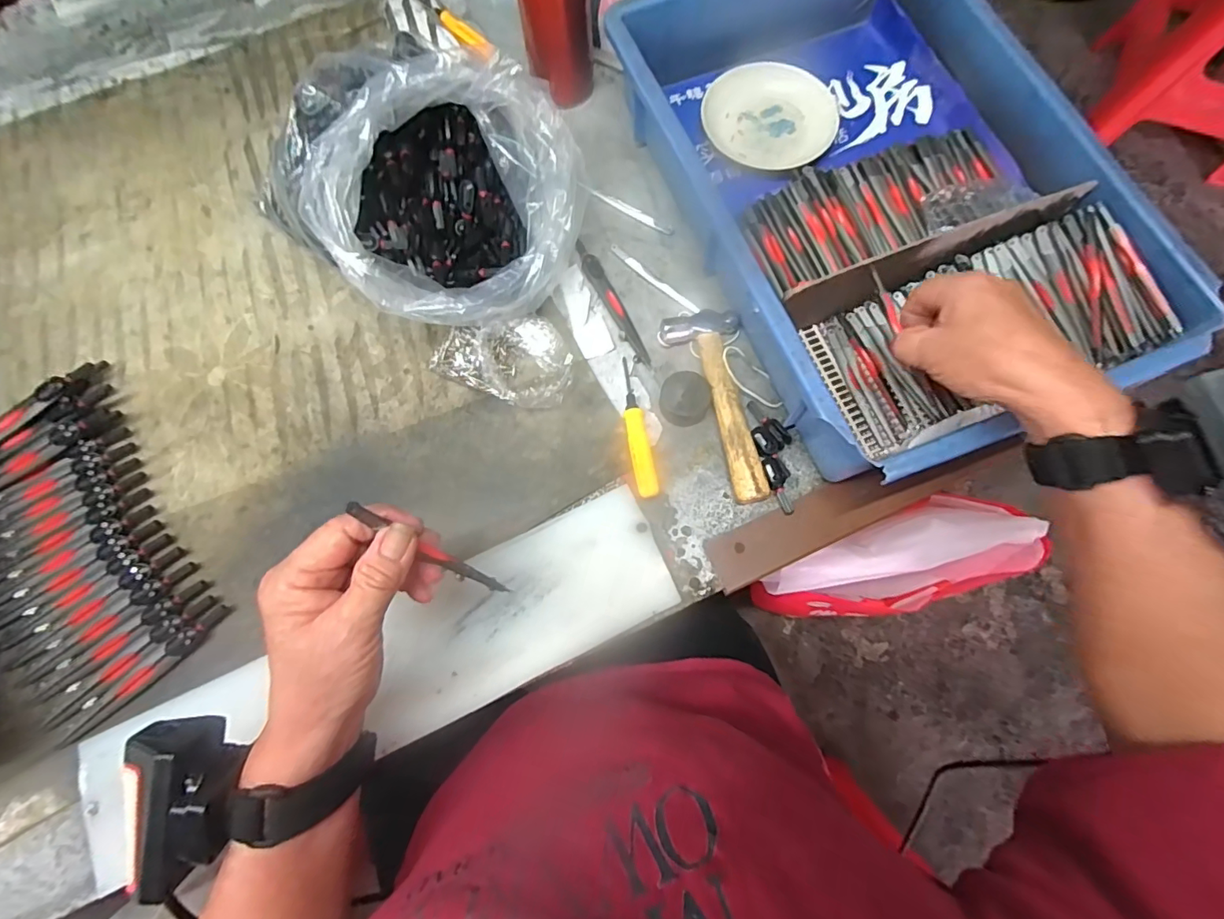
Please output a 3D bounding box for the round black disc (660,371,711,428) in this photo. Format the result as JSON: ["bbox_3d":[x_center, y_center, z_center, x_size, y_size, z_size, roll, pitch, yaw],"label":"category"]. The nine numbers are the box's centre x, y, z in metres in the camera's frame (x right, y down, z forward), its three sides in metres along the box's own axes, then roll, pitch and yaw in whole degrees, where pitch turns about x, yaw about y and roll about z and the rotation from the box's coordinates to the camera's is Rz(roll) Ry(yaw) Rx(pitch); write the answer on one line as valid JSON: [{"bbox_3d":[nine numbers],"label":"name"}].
[{"bbox_3d":[0.056,-0.046,0.403,0.038,0.017,0.040,30,78,7],"label":"round black disc"}]

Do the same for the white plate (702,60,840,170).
[{"bbox_3d":[0.144,-0.314,0.475,0.119,0.011,0.107,43,80,9],"label":"white plate"}]

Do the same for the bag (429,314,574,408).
[{"bbox_3d":[-0.085,-0.080,0.410,0.105,0.031,0.069,6,76,1],"label":"bag"}]

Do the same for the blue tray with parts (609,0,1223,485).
[{"bbox_3d":[0.206,-0.215,0.413,0.290,0.088,0.419,-21,77,-5],"label":"blue tray with parts"}]

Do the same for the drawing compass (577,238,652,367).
[{"bbox_3d":[0.000,-0.130,0.434,0.016,0.010,0.120,-25,78,-6],"label":"drawing compass"}]

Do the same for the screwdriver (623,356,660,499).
[{"bbox_3d":[0.019,-0.026,0.401,0.017,0.010,0.113,-10,77,-3],"label":"screwdriver"}]

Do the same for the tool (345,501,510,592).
[{"bbox_3d":[-0.095,0.050,0.278,0.005,0.105,0.009,21,72,50],"label":"tool"}]

